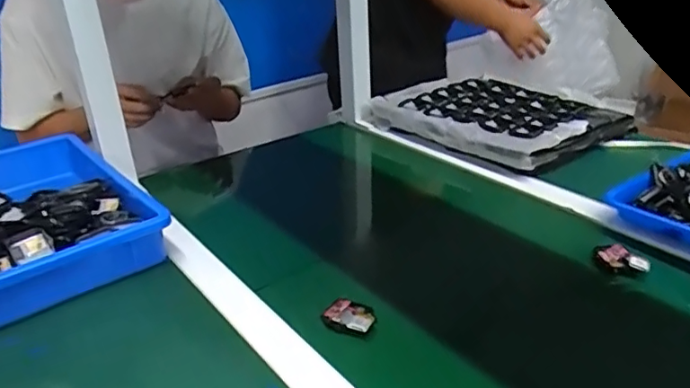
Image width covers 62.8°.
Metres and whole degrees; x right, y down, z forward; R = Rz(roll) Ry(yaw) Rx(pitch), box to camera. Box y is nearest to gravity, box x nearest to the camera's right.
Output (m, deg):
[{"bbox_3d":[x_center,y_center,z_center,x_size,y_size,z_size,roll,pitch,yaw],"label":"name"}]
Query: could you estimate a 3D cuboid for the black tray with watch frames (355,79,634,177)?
[{"bbox_3d":[0.263,-0.140,0.991,0.308,0.045,0.349,-22,31,-31],"label":"black tray with watch frames"}]

